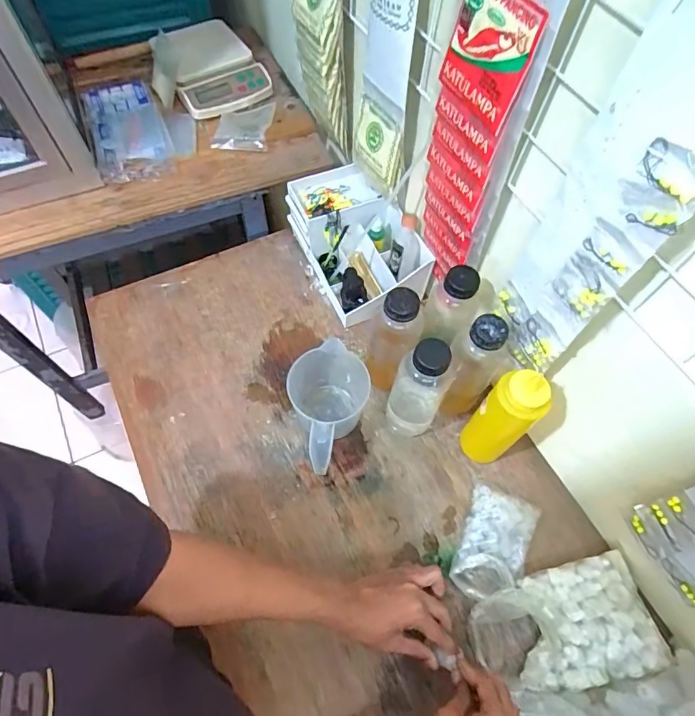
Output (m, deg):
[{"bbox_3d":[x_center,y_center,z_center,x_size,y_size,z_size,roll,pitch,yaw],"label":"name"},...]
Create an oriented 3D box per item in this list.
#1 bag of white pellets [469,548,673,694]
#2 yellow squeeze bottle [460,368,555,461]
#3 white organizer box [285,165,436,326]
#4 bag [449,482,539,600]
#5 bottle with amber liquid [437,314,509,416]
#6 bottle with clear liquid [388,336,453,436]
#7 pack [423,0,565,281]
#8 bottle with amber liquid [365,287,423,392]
[{"bbox_3d":[0.244,0.304,0.533,0.201,0.043,0.119,-16,63,-1],"label":"bag of white pellets"},{"bbox_3d":[0.184,0.079,0.568,0.056,0.193,0.051,0,63,-1],"label":"yellow squeeze bottle"},{"bbox_3d":[0.013,-0.182,0.749,0.144,0.100,0.237,-25,66,-13],"label":"white organizer box"},{"bbox_3d":[0.182,0.230,0.581,0.080,0.033,0.129,22,65,10],"label":"bag"},{"bbox_3d":[0.151,0.010,0.604,0.066,0.191,0.063,6,63,2],"label":"bottle with amber liquid"},{"bbox_3d":[0.084,0.044,0.586,0.055,0.189,0.052,0,63,-1],"label":"bottle with clear liquid"},{"bbox_3d":[0.125,-0.216,0.486,0.033,0.377,0.111,-21,64,-13],"label":"pack"},{"bbox_3d":[0.057,-0.014,0.611,0.052,0.190,0.049,0,63,-1],"label":"bottle with amber liquid"}]

